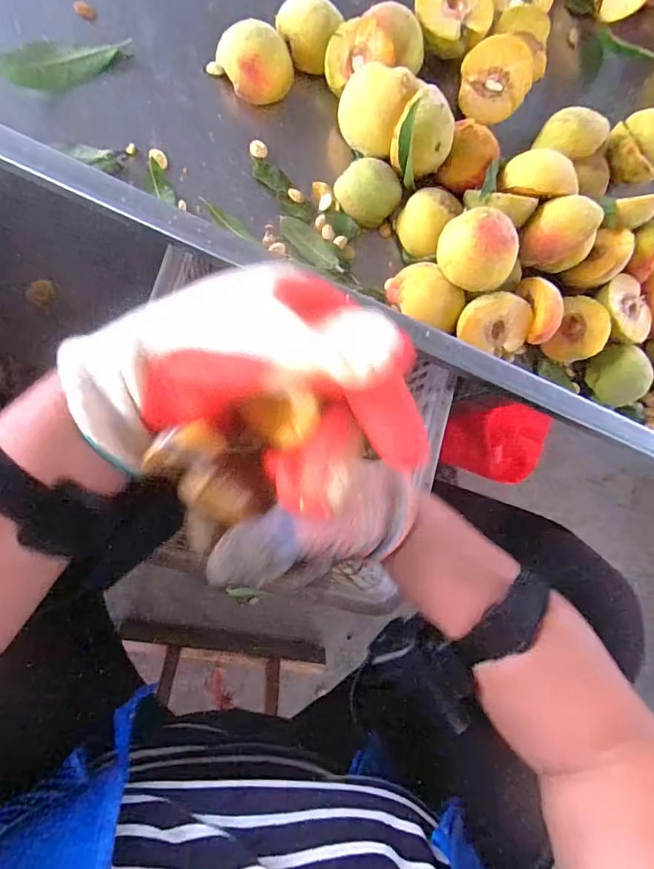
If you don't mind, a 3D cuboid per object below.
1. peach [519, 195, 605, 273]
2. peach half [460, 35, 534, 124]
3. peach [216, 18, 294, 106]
[{"bbox_3d":[0.195,-0.166,0.374,0.044,0.050,0.056,-34,93,-13],"label":"peach"},{"bbox_3d":[0.151,-0.317,0.405,0.058,0.036,0.059,0,121,17],"label":"peach half"},{"bbox_3d":[-0.060,-0.305,0.365,0.051,0.035,0.060,-43,94,-12],"label":"peach"}]

